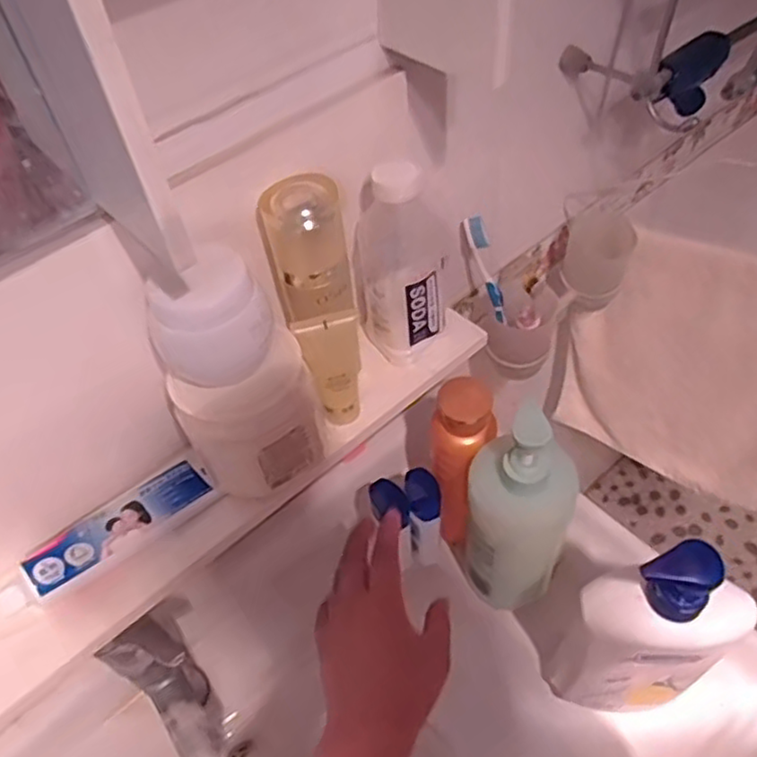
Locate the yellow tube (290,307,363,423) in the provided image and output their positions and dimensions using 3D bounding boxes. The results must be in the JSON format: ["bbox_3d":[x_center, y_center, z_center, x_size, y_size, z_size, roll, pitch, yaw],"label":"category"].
[{"bbox_3d":[-0.032,-0.006,0.494,0.042,0.097,0.023,-13,51,-6],"label":"yellow tube"}]

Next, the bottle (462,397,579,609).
[{"bbox_3d":[0.117,0.119,0.588,0.084,0.247,0.062,22,56,21],"label":"bottle"}]

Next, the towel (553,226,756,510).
[{"bbox_3d":[0.372,-0.004,0.790,0.309,0.352,0.039,30,59,26],"label":"towel"}]

